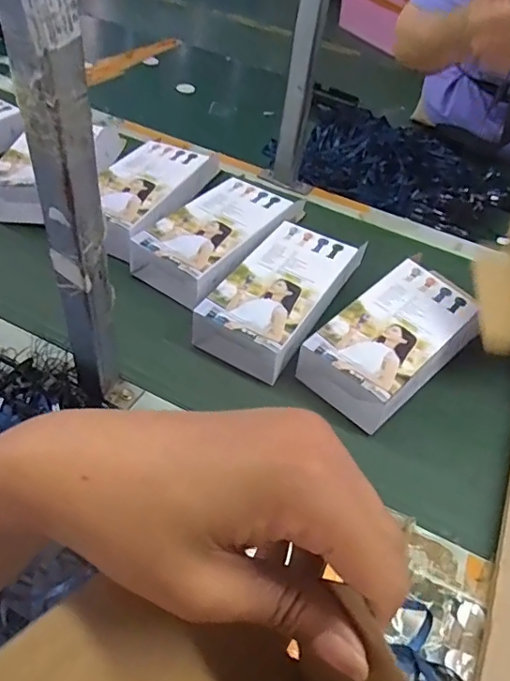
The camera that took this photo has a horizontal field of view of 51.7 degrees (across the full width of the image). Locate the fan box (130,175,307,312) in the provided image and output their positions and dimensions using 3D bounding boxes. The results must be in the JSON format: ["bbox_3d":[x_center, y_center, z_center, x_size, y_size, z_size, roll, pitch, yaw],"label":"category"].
[{"bbox_3d":[-0.041,-0.128,0.640,0.110,0.053,0.208,33,57,20],"label":"fan box"}]

